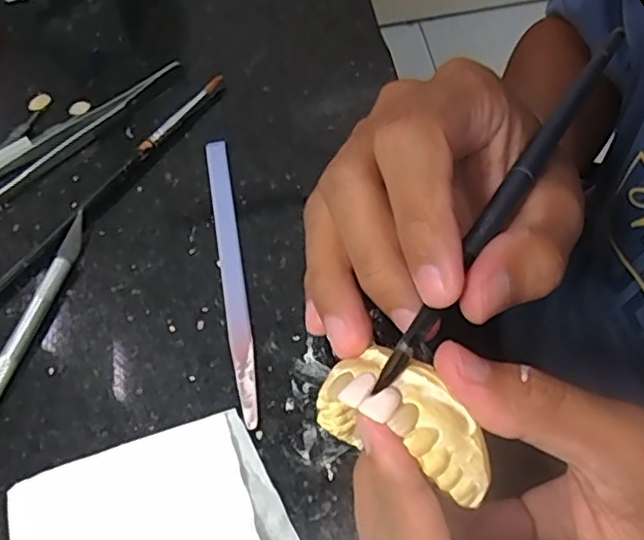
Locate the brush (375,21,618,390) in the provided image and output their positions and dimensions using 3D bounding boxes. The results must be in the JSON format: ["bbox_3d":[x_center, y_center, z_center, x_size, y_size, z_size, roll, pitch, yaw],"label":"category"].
[{"bbox_3d":[0.061,-0.026,0.189,0.006,0.006,0.160,32,65,17],"label":"brush"}]

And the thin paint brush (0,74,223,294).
[{"bbox_3d":[-0.110,-0.028,0.283,0.007,0.008,0.187,34,69,18],"label":"thin paint brush"}]

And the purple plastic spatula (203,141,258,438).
[{"bbox_3d":[-0.039,-0.001,0.267,0.010,0.004,0.136,-10,63,-3],"label":"purple plastic spatula"}]

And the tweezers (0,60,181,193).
[{"bbox_3d":[-0.133,-0.062,0.299,0.146,0.008,0.016,-40,68,-16],"label":"tweezers"}]

